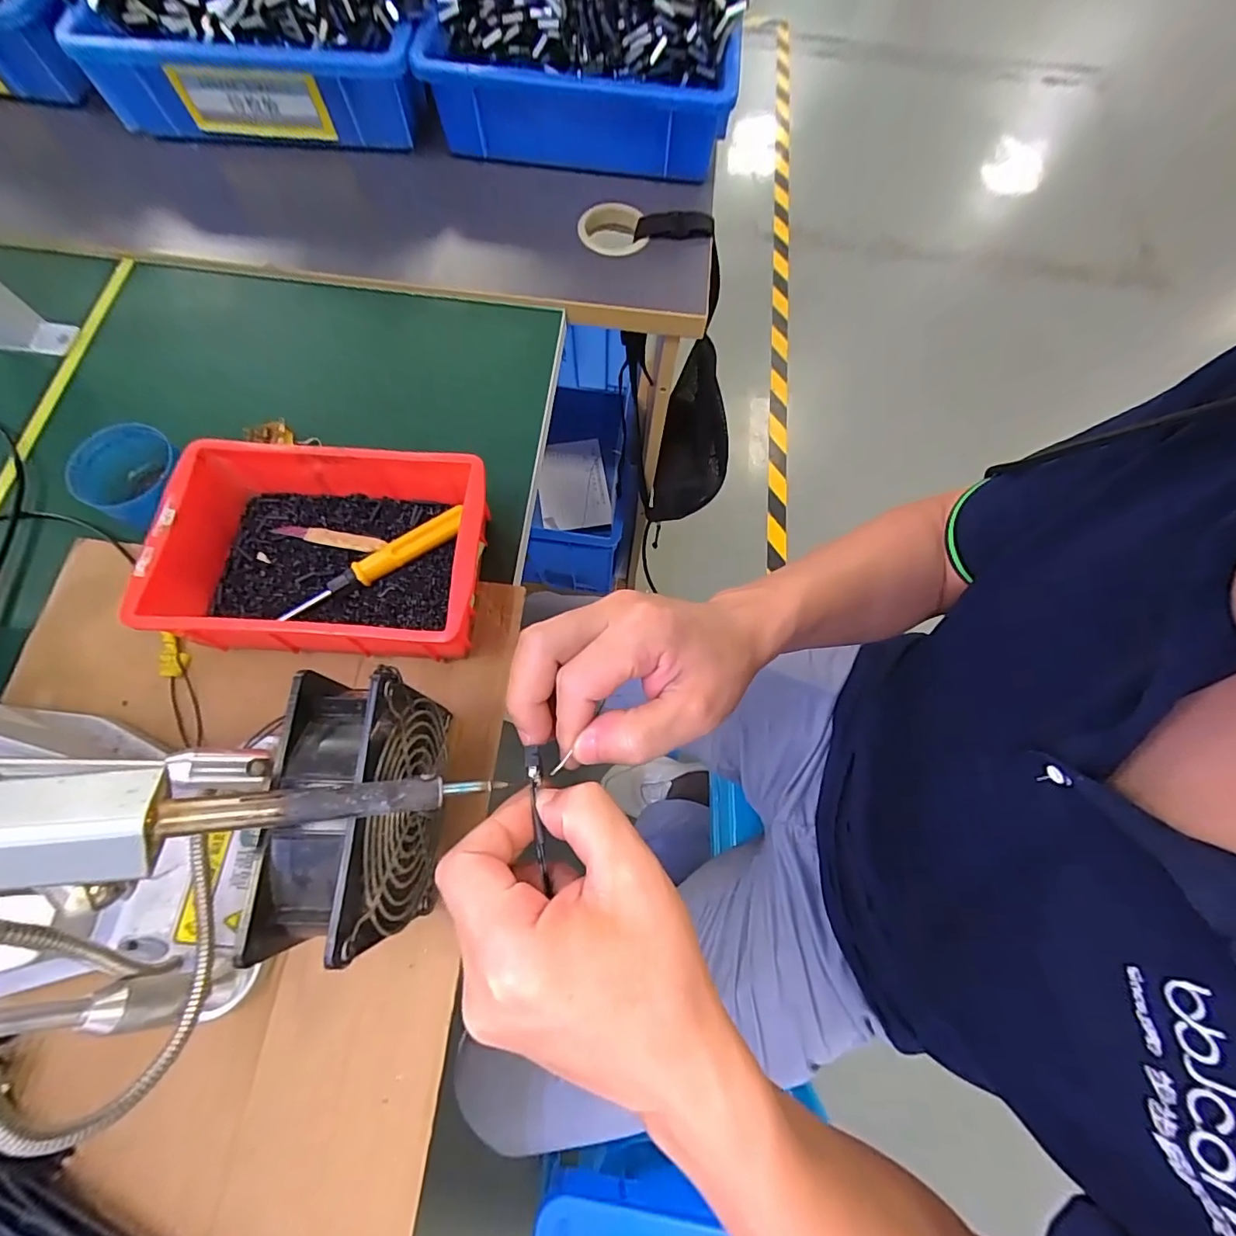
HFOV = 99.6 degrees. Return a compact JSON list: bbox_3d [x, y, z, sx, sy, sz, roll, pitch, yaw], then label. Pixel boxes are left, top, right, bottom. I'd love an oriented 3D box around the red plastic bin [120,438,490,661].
[{"bbox_3d":[-0.191,-0.039,0.347,0.191,0.057,0.136,2,70,-1],"label":"red plastic bin"}]

